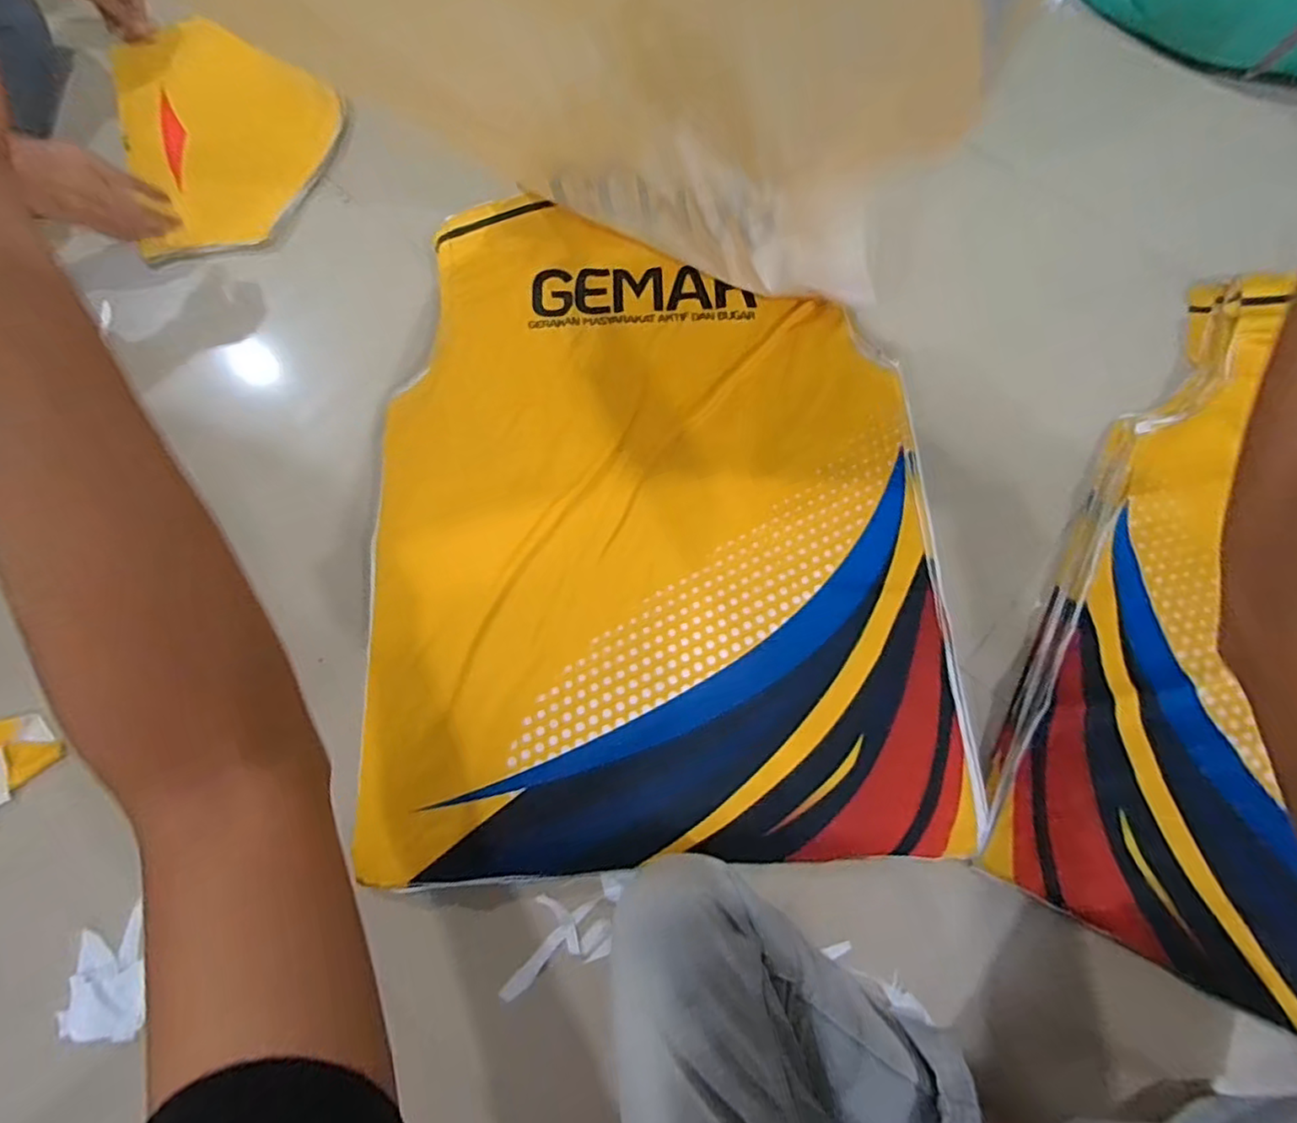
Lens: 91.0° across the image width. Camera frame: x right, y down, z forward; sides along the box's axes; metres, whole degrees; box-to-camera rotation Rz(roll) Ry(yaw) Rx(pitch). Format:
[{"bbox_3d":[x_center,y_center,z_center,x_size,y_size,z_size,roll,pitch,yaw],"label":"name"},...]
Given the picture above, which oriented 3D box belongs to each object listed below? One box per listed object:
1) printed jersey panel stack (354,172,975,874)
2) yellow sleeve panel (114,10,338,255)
[{"bbox_3d":[0.005,-0.071,0.690,0.585,0.039,0.748,-3,73,0],"label":"printed jersey panel stack"},{"bbox_3d":[-0.596,-0.636,0.907,0.276,0.018,0.464,-23,71,-6],"label":"yellow sleeve panel"}]

